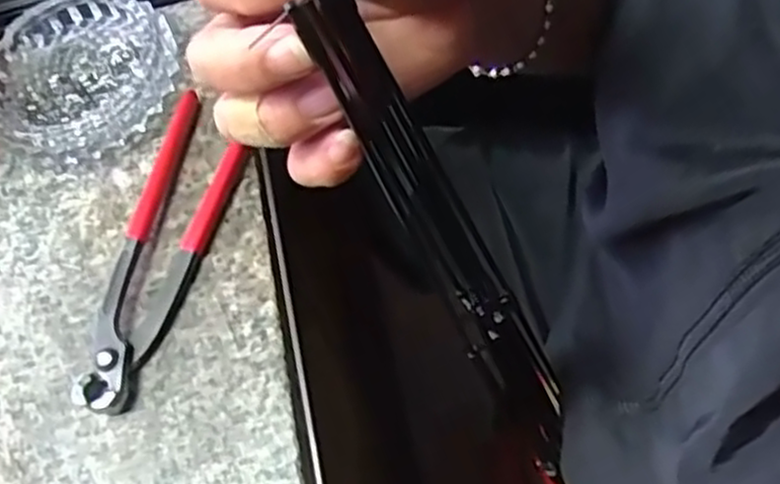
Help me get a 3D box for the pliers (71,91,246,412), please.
[{"bbox_3d":[-0.129,-0.004,0.436,0.058,0.023,0.194,10,63,16],"label":"pliers"}]

